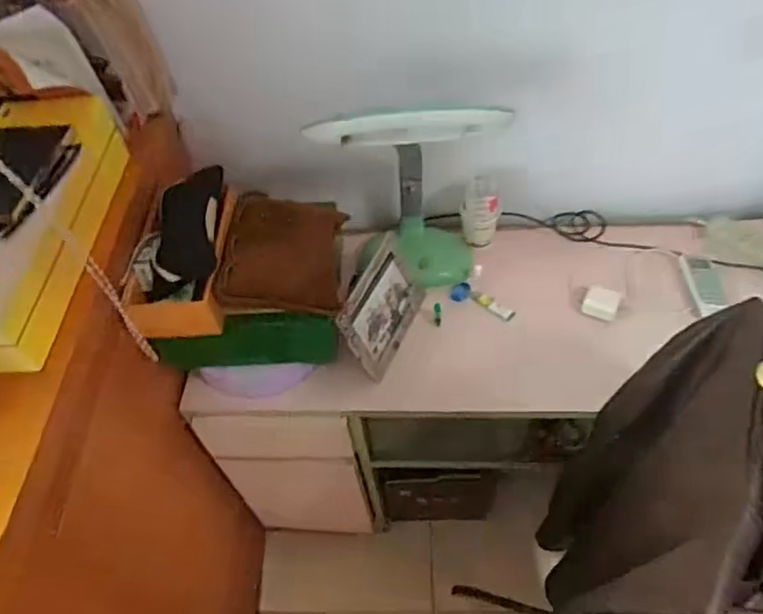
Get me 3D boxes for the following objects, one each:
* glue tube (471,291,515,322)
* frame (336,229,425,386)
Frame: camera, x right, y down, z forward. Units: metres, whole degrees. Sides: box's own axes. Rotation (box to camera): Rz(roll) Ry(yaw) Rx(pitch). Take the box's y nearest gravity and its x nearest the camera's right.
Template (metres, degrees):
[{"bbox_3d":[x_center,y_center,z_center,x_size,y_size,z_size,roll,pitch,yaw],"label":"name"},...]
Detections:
[{"bbox_3d":[0.189,-0.002,1.005,0.079,0.014,0.018,31,62,24],"label":"glue tube"},{"bbox_3d":[0.003,-0.002,0.955,0.024,0.143,0.209,-1,44,36],"label":"frame"}]

